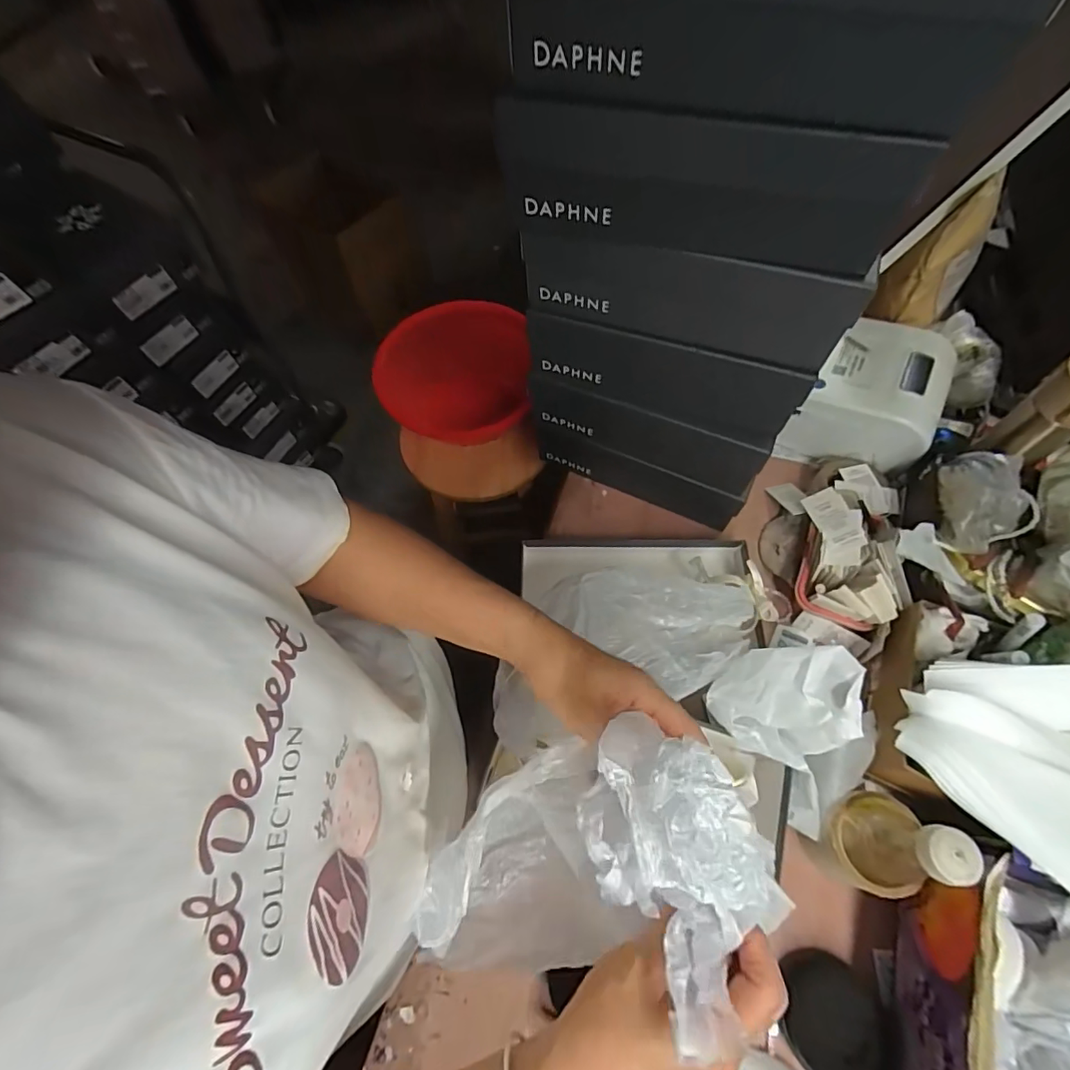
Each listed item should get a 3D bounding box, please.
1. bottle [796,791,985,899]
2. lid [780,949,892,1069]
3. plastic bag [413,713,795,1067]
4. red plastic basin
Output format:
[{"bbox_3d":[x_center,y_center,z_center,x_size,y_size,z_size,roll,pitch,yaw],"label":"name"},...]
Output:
[{"bbox_3d":[0.316,0.285,0.468,0.075,0.174,0.088,4,64,5],"label":"bottle"},{"bbox_3d":[0.281,0.455,0.474,0.083,0.019,0.093,8,57,19],"label":"lid"},{"bbox_3d":[0.027,0.205,0.293,0.088,0.255,0.140,1,55,-43],"label":"plastic bag"},{"bbox_3d":[-0.146,-0.279,0.938,0.260,0.156,0.258,-1,64,2],"label":"red plastic basin"}]

